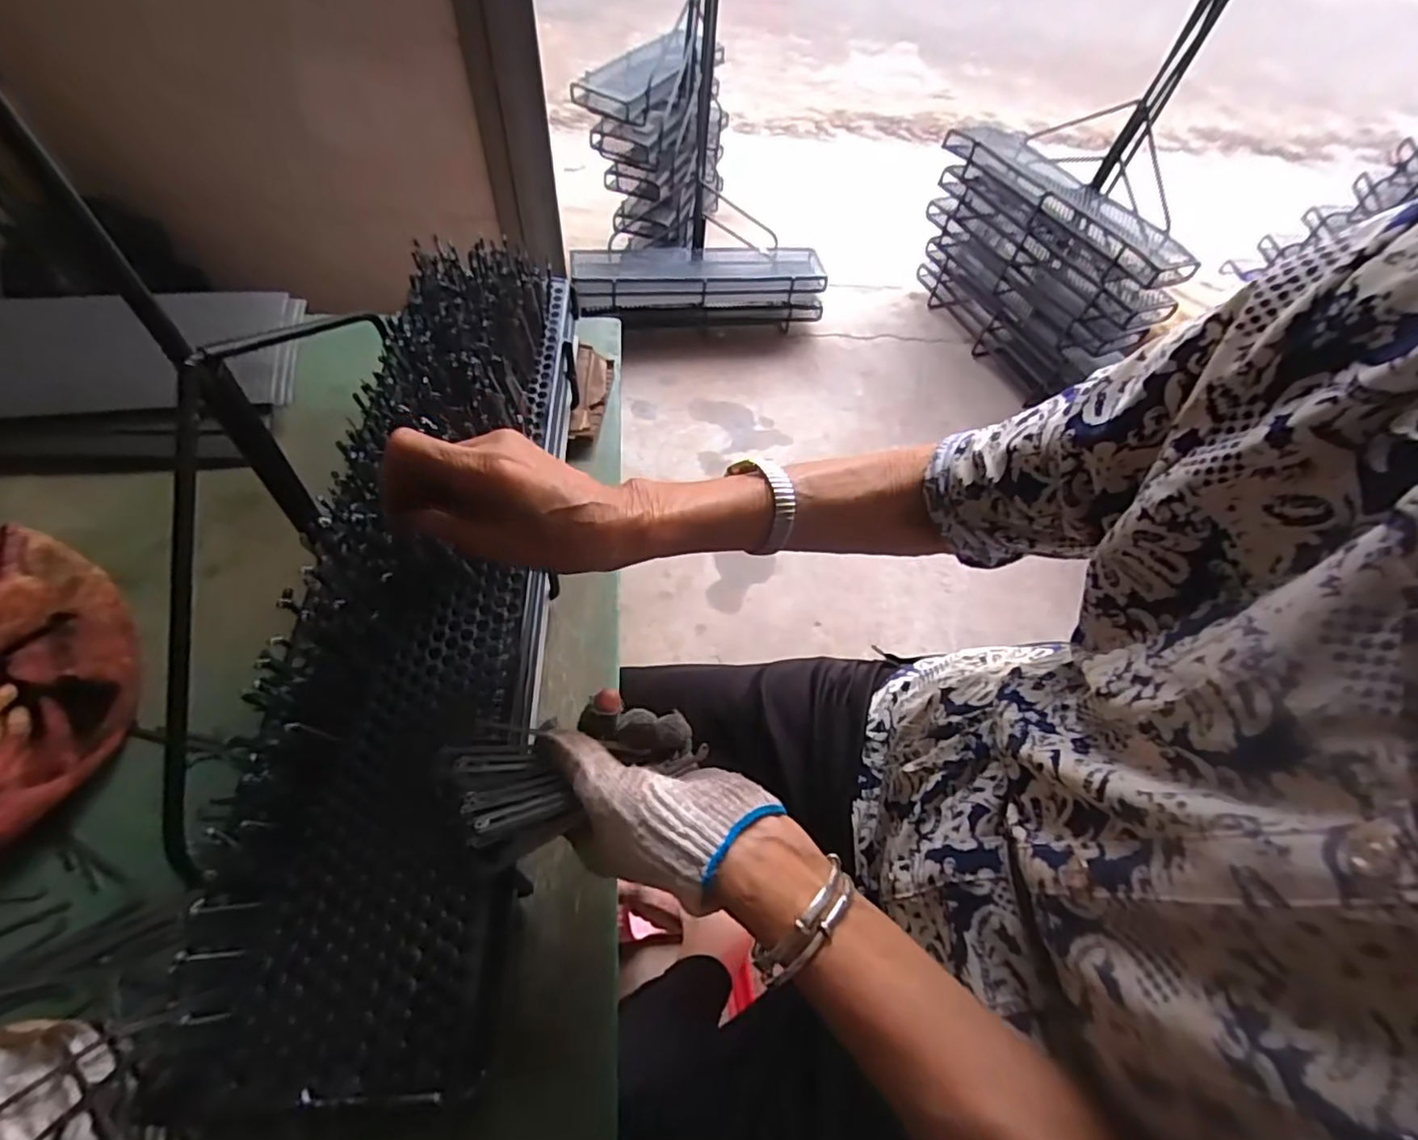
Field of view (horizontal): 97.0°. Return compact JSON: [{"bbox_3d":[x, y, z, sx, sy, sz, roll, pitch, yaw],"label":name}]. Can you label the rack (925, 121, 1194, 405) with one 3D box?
[{"bbox_3d":[0.781,-0.725,1.572,0.175,0.434,0.646,-16,60,-13],"label":"rack"}]

